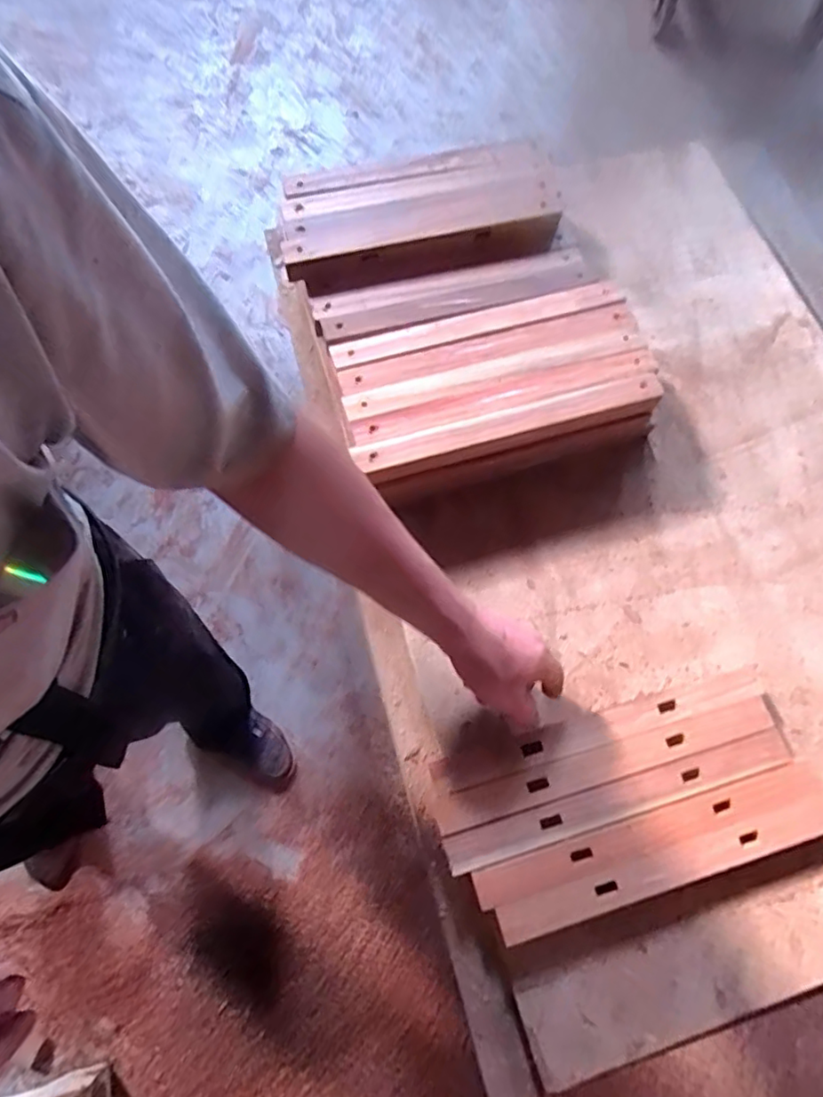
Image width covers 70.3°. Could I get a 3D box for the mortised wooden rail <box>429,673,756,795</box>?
[{"bbox_3d":[0.179,0.170,0.558,0.320,0.023,0.032,-15,70,-7],"label":"mortised wooden rail"}]

